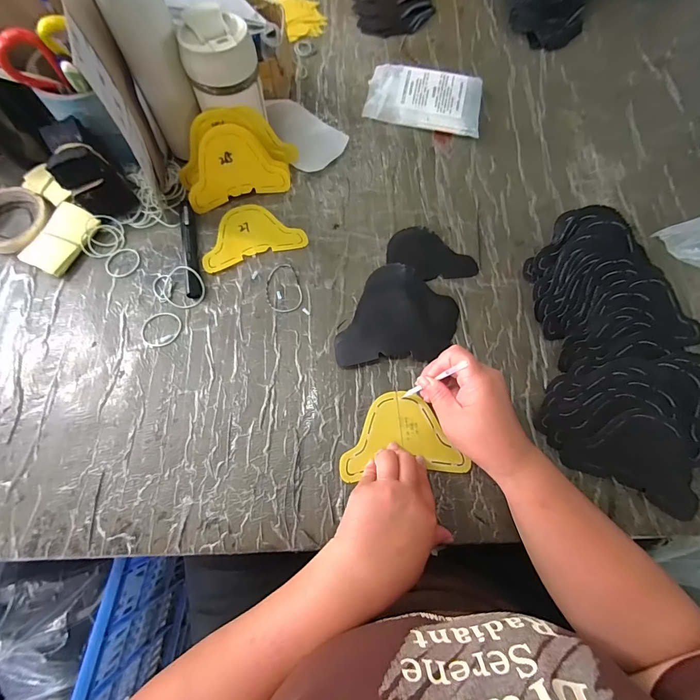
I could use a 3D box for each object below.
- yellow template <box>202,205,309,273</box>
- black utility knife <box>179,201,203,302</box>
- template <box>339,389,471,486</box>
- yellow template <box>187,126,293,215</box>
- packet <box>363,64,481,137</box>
[{"bbox_3d":[-0.136,-0.161,0.482,0.136,0.004,0.088,-18,72,-10],"label":"yellow template"},{"bbox_3d":[-0.210,-0.135,0.462,0.016,0.014,0.144,-12,74,-5],"label":"black utility knife"},{"bbox_3d":[0.056,0.093,0.394,0.133,0.004,0.090,-5,72,-1],"label":"template"},{"bbox_3d":[-0.155,-0.246,0.472,0.134,0.089,0.008,-18,42,-7],"label":"yellow template"},{"bbox_3d":[0.117,-0.393,0.552,0.176,0.024,0.102,13,73,2],"label":"packet"}]

